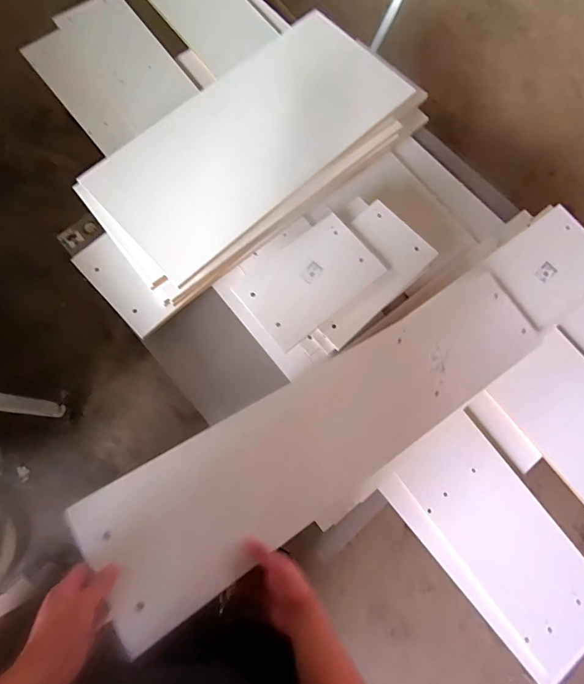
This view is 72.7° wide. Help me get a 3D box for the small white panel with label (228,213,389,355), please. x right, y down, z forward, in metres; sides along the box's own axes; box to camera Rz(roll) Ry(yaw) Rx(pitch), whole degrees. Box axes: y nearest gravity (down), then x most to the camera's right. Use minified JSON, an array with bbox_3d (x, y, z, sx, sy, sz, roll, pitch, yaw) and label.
[{"bbox_3d":[0.046,-0.155,0.987,0.330,0.020,0.214,-39,78,-11],"label":"small white panel with label"}]

